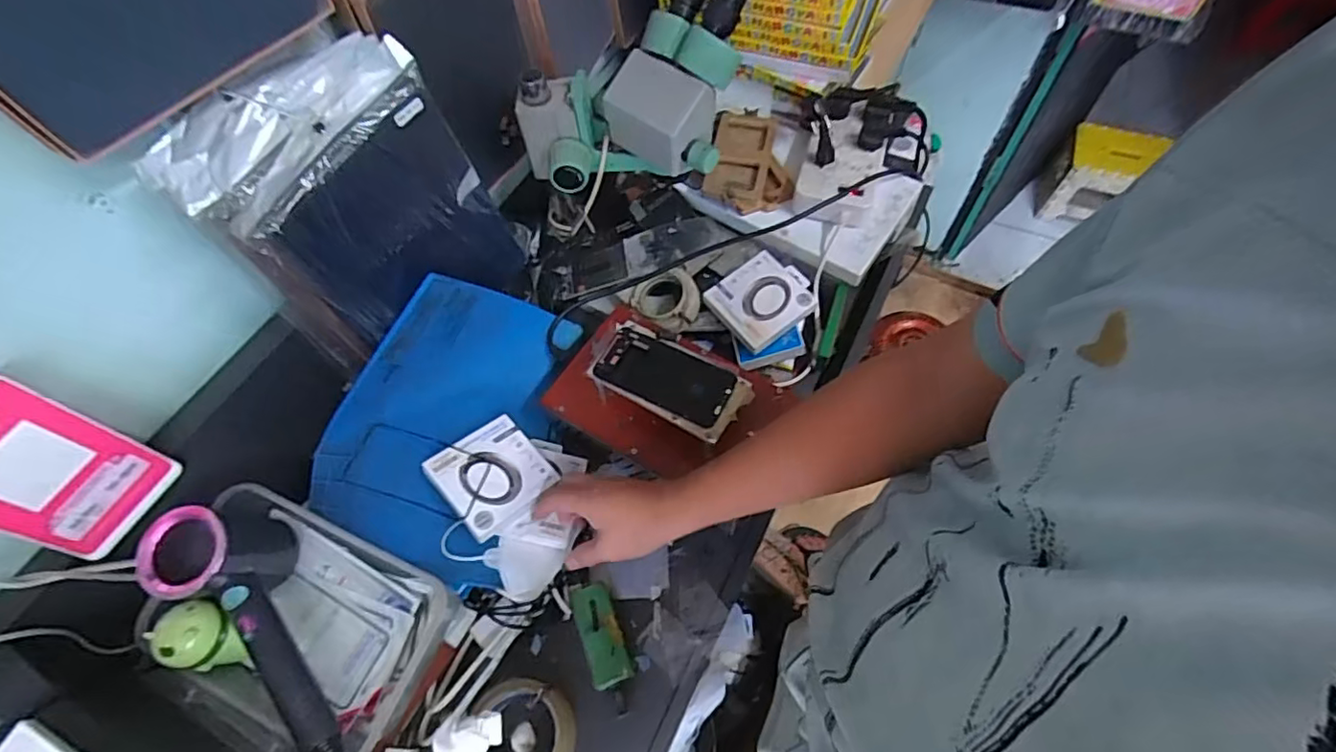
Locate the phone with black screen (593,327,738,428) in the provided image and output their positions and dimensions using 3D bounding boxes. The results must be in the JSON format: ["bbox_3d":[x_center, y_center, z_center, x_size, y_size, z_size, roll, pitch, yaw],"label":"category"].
[{"bbox_3d":[-0.005,-0.003,0.640,0.147,0.009,0.070,23,64,16],"label":"phone with black screen"}]

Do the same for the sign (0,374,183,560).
[{"bbox_3d":[-0.492,0.076,0.476,0.011,0.163,0.096,15,62,28],"label":"sign"}]

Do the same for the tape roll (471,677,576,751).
[{"bbox_3d":[-0.138,0.347,0.578,0.095,0.057,0.099,-2,60,3],"label":"tape roll"}]

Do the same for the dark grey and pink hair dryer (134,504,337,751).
[{"bbox_3d":[-0.344,0.212,0.521,0.259,0.109,0.078,38,69,22],"label":"dark grey and pink hair dryer"}]

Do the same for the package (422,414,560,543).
[{"bbox_3d":[-0.190,0.106,0.654,0.106,0.014,0.109,-33,69,-32],"label":"package"}]

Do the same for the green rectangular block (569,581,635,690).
[{"bbox_3d":[-0.070,0.267,0.629,0.040,0.036,0.104,-19,61,-7],"label":"green rectangular block"}]

